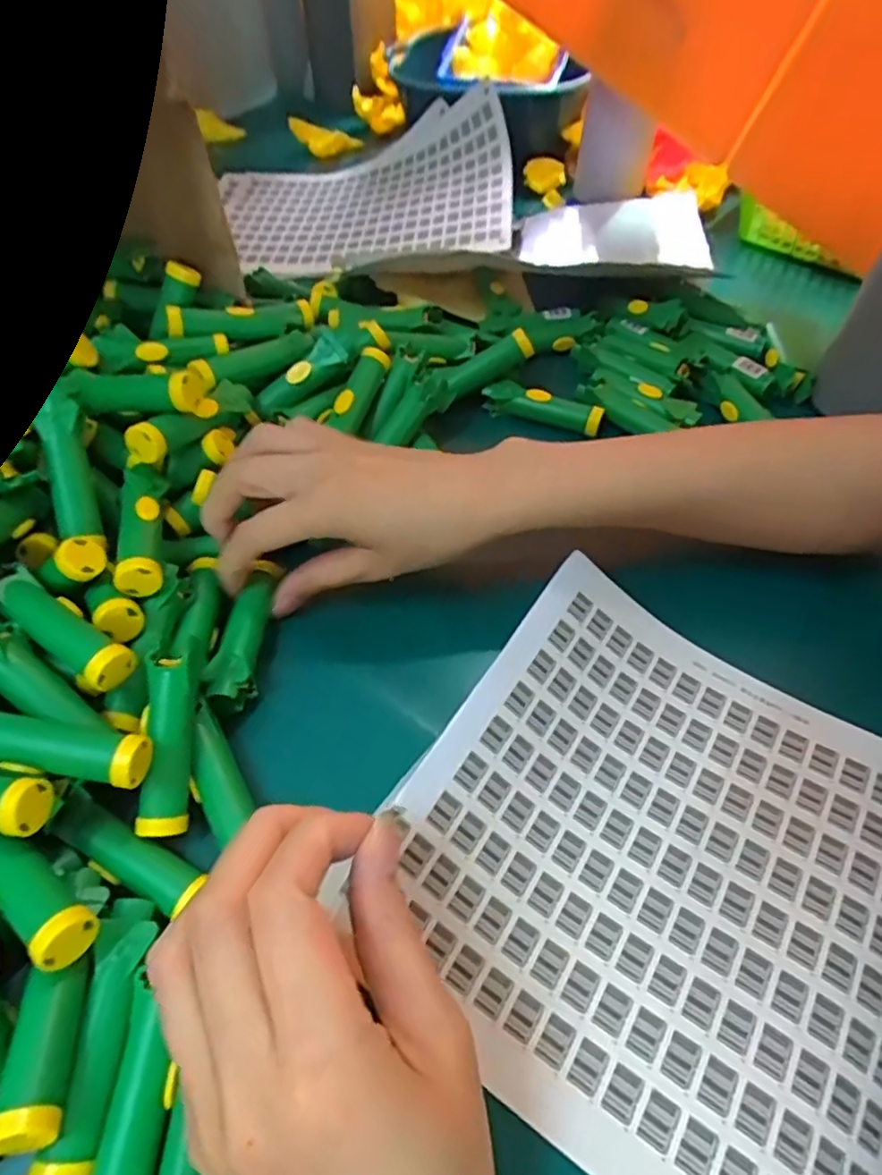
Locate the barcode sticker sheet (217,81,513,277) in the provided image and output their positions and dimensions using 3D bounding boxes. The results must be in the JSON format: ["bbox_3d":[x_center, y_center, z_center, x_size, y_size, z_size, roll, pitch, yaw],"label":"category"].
[{"bbox_3d":[-0.081,-0.382,0.591,0.288,0.074,0.217,2,53,2],"label":"barcode sticker sheet"}]

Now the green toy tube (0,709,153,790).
[{"bbox_3d":[-0.148,0.058,0.238,0.069,0.022,0.021,6,53,5],"label":"green toy tube"}]

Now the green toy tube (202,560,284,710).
[{"bbox_3d":[-0.094,0.020,0.310,0.017,0.018,0.077,4,52,4],"label":"green toy tube"}]

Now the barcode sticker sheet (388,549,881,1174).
[{"bbox_3d":[0.106,0.120,0.253,0.229,0.054,0.200,28,58,20],"label":"barcode sticker sheet"}]

